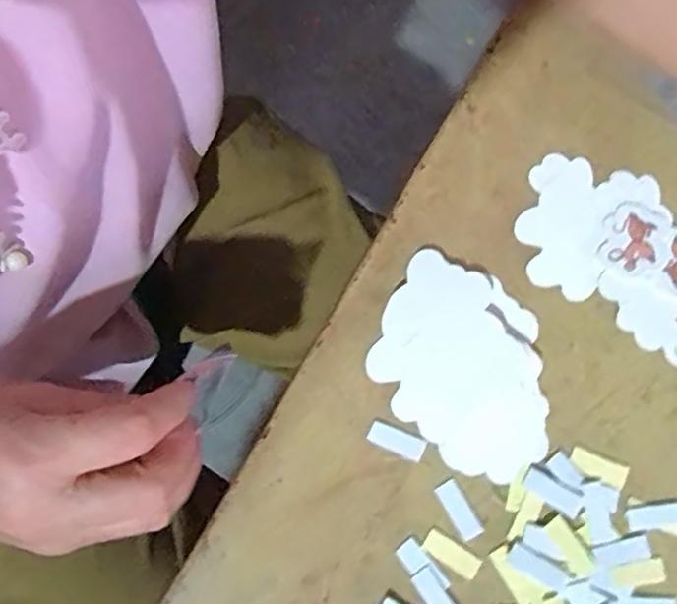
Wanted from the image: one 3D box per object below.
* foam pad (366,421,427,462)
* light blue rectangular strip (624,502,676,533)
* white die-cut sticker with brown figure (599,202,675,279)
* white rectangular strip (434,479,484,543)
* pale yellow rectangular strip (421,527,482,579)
[{"bbox_3d":[0.029,0.069,0.304,0.028,0.004,0.011,23,76,5],"label":"foam pad"},{"bbox_3d":[0.154,0.104,0.298,0.029,0.004,0.011,-6,75,-3],"label":"light blue rectangular strip"},{"bbox_3d":[0.157,-0.032,0.324,0.034,0.004,0.040,29,77,6],"label":"white die-cut sticker with brown figure"},{"bbox_3d":[0.058,0.101,0.297,0.011,0.004,0.028,-30,78,-8],"label":"white rectangular strip"},{"bbox_3d":[0.054,0.120,0.293,0.028,0.004,0.011,34,77,8],"label":"pale yellow rectangular strip"}]

